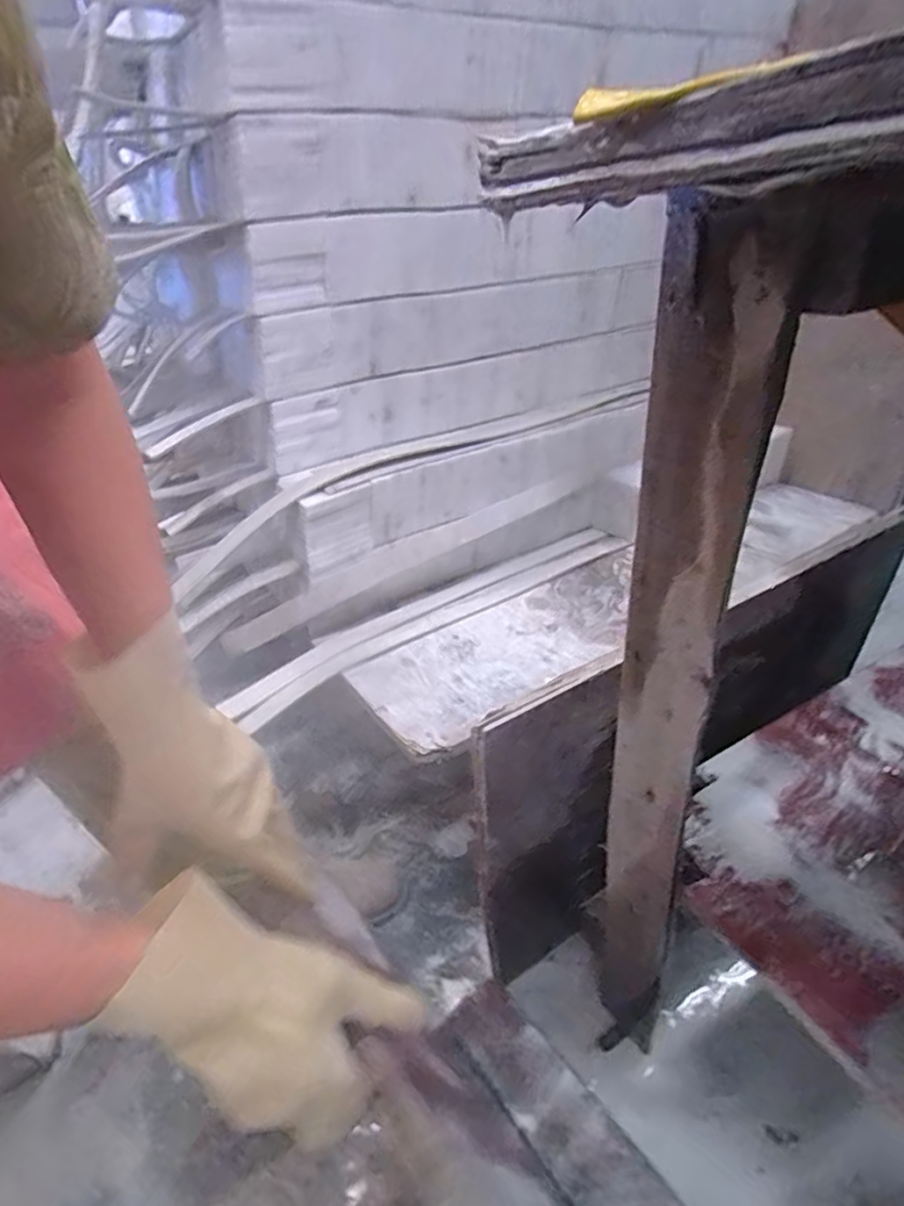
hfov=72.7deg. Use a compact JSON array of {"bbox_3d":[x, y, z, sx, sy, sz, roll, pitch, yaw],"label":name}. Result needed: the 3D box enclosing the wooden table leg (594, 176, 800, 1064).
[{"bbox_3d":[0.141,0.111,0.433,0.022,0.651,0.074,-14,34,-13],"label":"wooden table leg"}]

